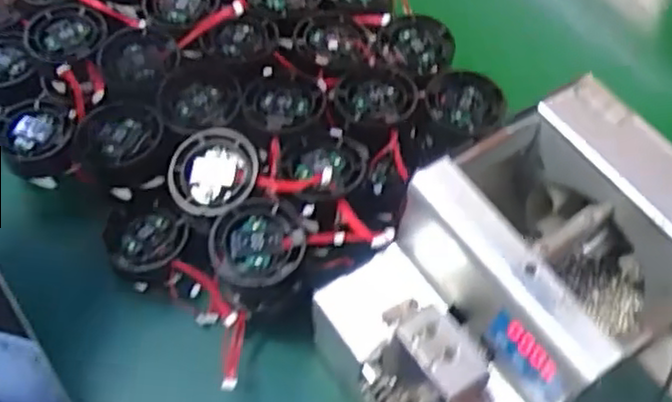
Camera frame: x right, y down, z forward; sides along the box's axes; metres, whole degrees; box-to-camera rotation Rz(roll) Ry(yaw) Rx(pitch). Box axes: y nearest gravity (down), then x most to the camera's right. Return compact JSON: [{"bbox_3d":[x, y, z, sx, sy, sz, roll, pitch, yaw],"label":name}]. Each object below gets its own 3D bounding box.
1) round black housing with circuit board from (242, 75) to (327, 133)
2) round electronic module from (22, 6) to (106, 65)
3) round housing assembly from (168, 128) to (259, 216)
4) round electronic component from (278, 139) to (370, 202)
[{"bbox_3d":[-0.034,-0.064,0.452,0.053,0.009,0.049,2,56,-2],"label":"round black housing with circuit board"},{"bbox_3d":[-0.183,-0.113,0.476,0.052,0.009,0.049,2,56,-2],"label":"round electronic module"},{"bbox_3d":[-0.073,-0.017,0.417,0.051,0.020,0.048,2,56,-2],"label":"round housing assembly"},{"bbox_3d":[-0.006,-0.020,0.426,0.051,0.013,0.047,-9,57,-9],"label":"round electronic component"}]

